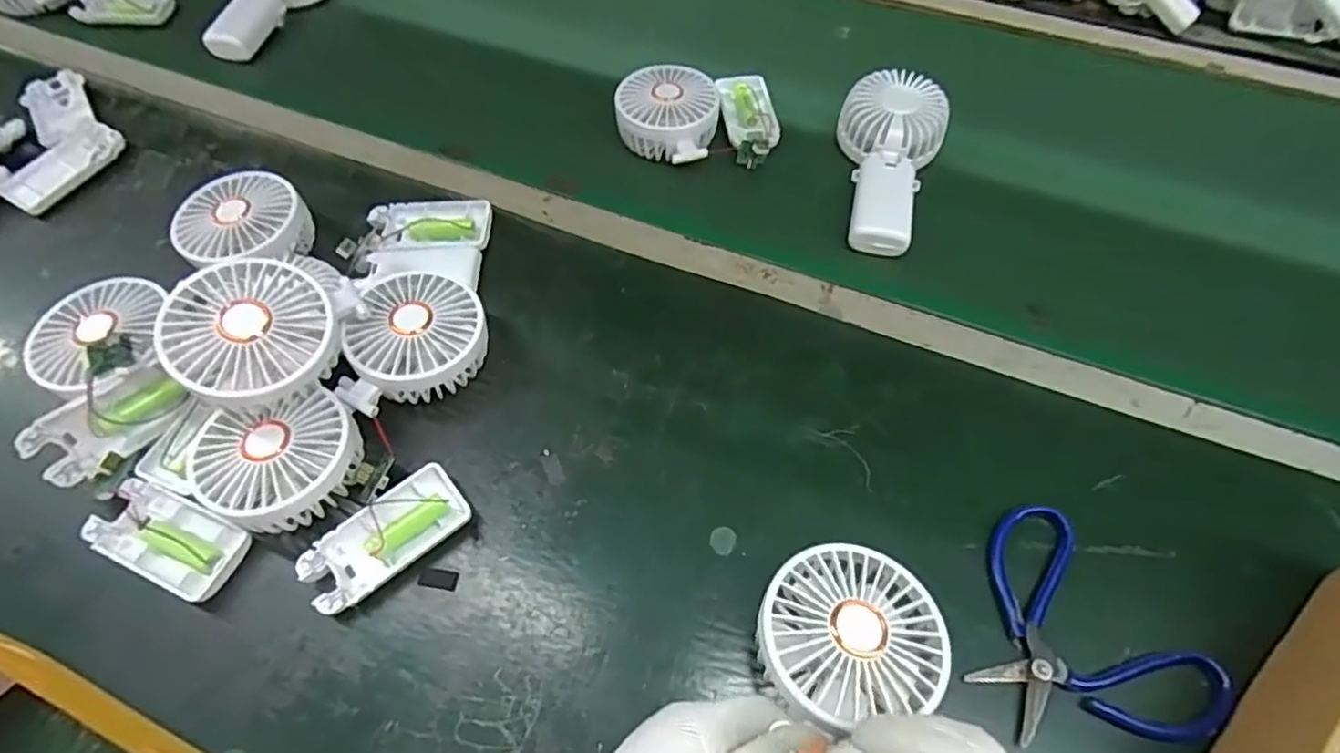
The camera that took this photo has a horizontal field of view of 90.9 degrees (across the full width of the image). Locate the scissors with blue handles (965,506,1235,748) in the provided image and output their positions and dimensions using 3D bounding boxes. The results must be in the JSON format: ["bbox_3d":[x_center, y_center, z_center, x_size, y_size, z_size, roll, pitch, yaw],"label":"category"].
[{"bbox_3d":[0.213,0.145,0.353,0.104,0.009,0.132,-32,64,-15],"label":"scissors with blue handles"}]

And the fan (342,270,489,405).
[{"bbox_3d":[-0.164,-0.026,0.441,0.078,0.051,0.082,-1,60,1],"label":"fan"}]

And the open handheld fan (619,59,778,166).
[{"bbox_3d":[0.024,-0.233,0.576,0.138,0.043,0.106,-7,60,-2],"label":"open handheld fan"}]

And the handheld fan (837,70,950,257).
[{"bbox_3d":[0.176,-0.179,0.539,0.082,0.037,0.172,14,62,10],"label":"handheld fan"}]

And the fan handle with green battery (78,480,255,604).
[{"bbox_3d":[-0.300,0.097,0.396,0.093,0.014,0.045,21,63,13],"label":"fan handle with green battery"}]

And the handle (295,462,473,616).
[{"bbox_3d":[-0.169,0.096,0.394,0.095,0.017,0.046,-36,65,-17],"label":"handle"}]

